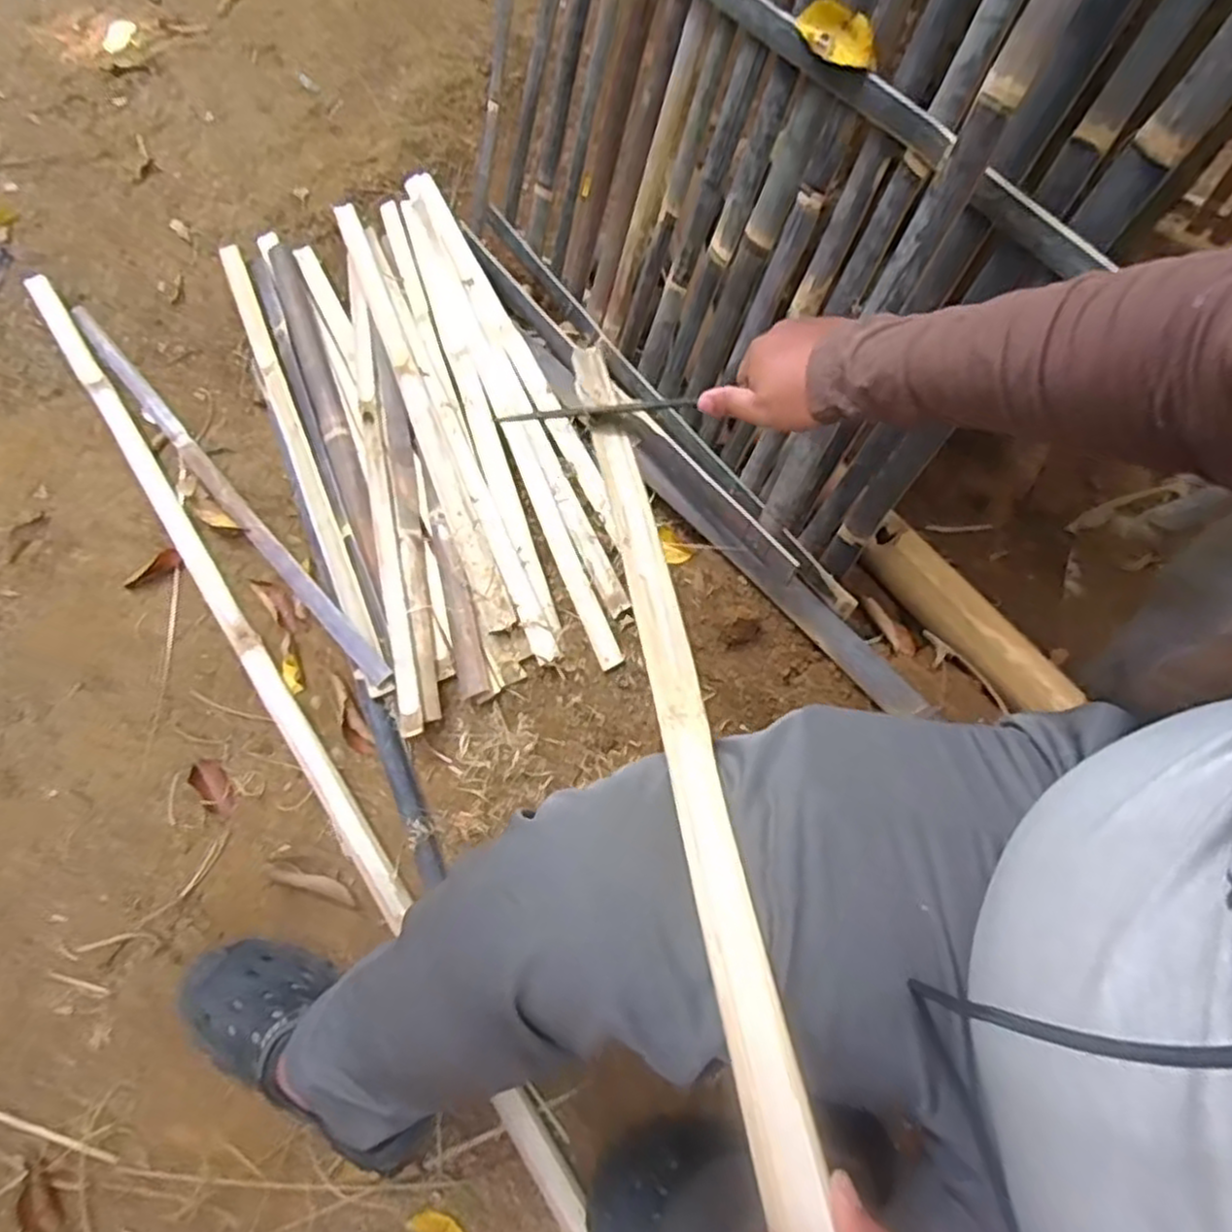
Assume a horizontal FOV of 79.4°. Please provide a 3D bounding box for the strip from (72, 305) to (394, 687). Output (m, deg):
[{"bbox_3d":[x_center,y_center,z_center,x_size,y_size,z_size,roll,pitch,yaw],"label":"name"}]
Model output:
[{"bbox_3d":[-0.580,-0.201,1.066,0.035,0.013,0.845,-41,71,-14],"label":"strip"}]

